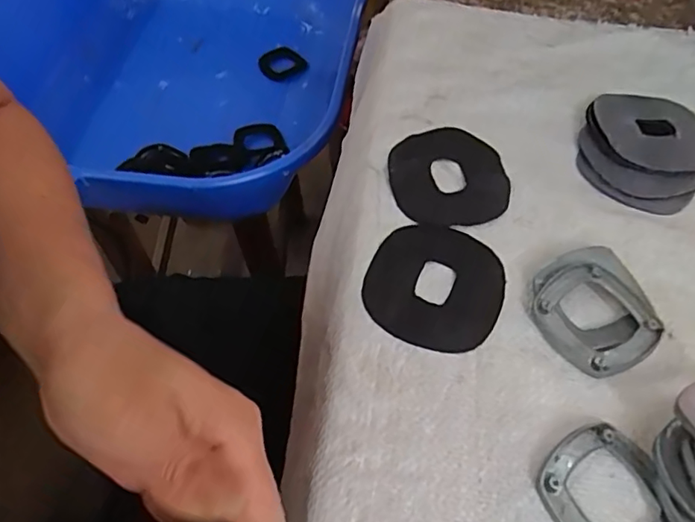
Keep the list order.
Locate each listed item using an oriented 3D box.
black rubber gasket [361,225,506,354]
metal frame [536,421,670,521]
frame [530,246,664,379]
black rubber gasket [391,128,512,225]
[{"bbox_3d":[0.051,0.013,0.328,0.076,0.005,0.080,21,57,13],"label":"black rubber gasket"},{"bbox_3d":[0.123,0.110,0.263,0.057,0.008,0.061,-29,60,-19],"label":"metal frame"},{"bbox_3d":[0.139,0.027,0.316,0.065,0.013,0.068,-26,59,-18],"label":"frame"},{"bbox_3d":[0.067,-0.056,0.374,0.075,0.004,0.079,2,58,-3],"label":"black rubber gasket"}]

